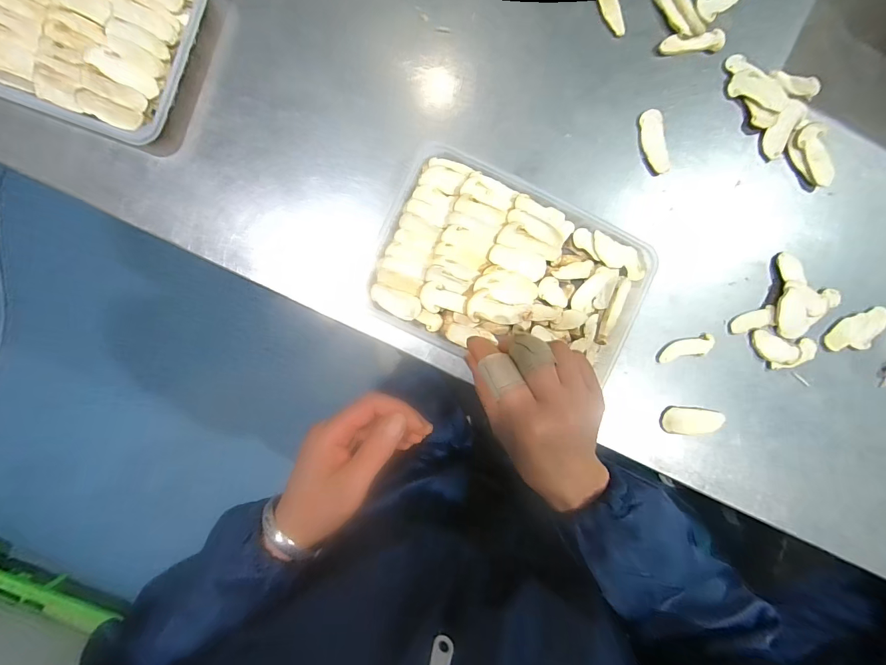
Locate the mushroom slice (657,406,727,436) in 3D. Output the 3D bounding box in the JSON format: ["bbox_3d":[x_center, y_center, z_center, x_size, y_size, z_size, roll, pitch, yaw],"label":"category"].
[{"bbox_3d":[0.237,0.084,0.356,0.059,0.008,0.025,4,89,-4],"label":"mushroom slice"}]

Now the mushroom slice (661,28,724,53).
[{"bbox_3d":[0.233,-0.272,0.352,0.060,0.006,0.017,-9,90,-4],"label":"mushroom slice"}]

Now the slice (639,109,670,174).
[{"bbox_3d":[0.201,-0.180,0.354,0.022,0.004,0.058,-13,91,-4],"label":"slice"}]

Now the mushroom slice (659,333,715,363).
[{"bbox_3d":[0.230,0.016,0.355,0.054,0.005,0.019,-17,91,-4],"label":"mushroom slice"}]

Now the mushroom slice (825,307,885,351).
[{"bbox_3d":[0.410,0.000,0.369,0.071,0.006,0.032,-19,91,-4],"label":"mushroom slice"}]

